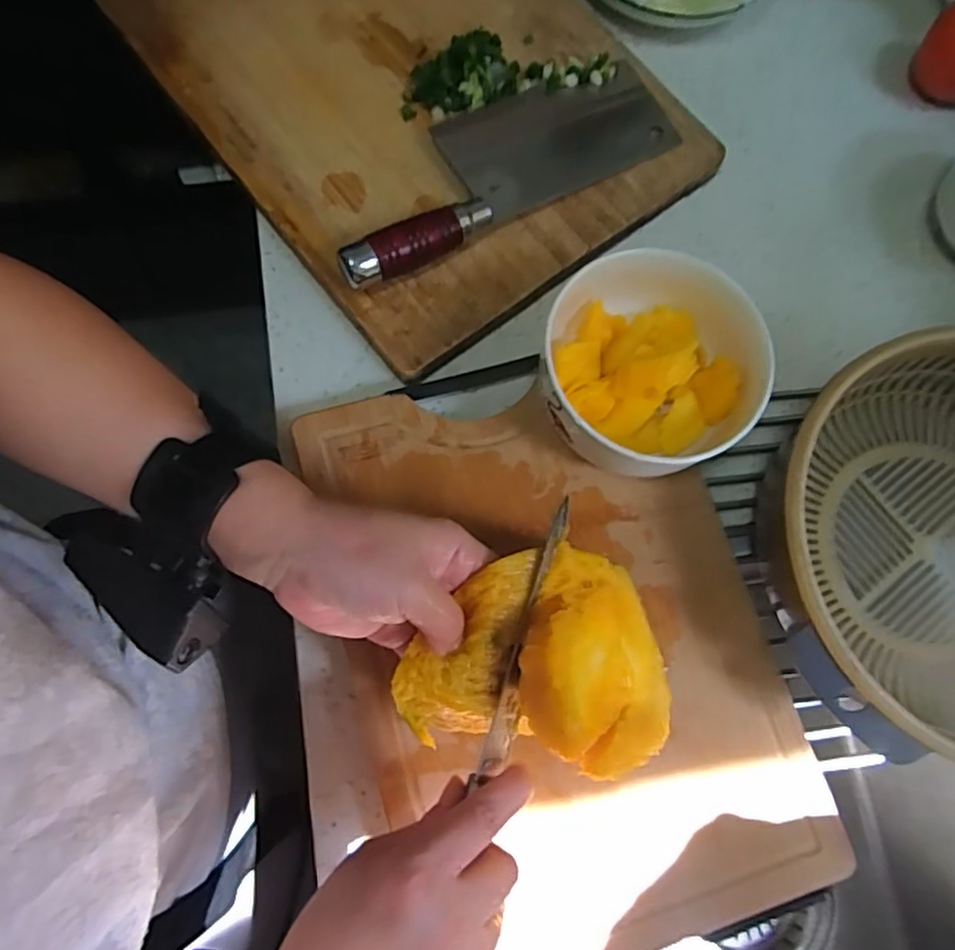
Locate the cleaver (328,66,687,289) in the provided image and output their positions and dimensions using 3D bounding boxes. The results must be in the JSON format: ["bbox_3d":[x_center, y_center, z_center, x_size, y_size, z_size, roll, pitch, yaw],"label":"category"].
[{"bbox_3d":[0.014,-0.220,0.432,0.260,0.034,0.089,-29,79,-9],"label":"cleaver"}]

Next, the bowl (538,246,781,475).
[{"bbox_3d":[0.099,-0.060,0.373,0.119,0.077,0.120,1,76,-3],"label":"bowl"}]

